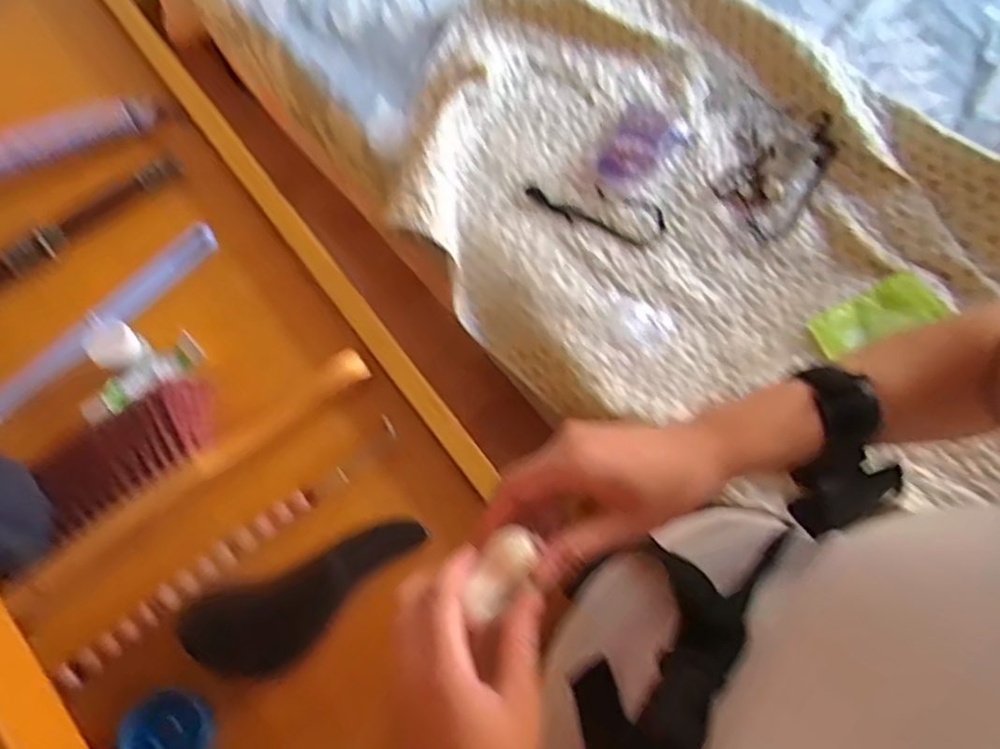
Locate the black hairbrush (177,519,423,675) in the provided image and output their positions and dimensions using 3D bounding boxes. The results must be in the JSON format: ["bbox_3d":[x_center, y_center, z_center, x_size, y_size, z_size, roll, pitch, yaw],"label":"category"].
[{"bbox_3d":[-0.134,0.166,0.497,0.175,0.035,0.064,-21,76,-4],"label":"black hairbrush"}]

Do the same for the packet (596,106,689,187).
[{"bbox_3d":[0.213,-0.355,1.055,0.094,0.022,0.147,42,80,11],"label":"packet"}]

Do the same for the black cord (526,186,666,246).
[{"bbox_3d":[0.144,-0.241,1.049,0.215,0.012,0.061,11,76,4],"label":"black cord"}]

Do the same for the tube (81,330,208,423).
[{"bbox_3d":[-0.282,0.005,0.543,0.096,0.021,0.030,-44,79,-9],"label":"tube"}]

